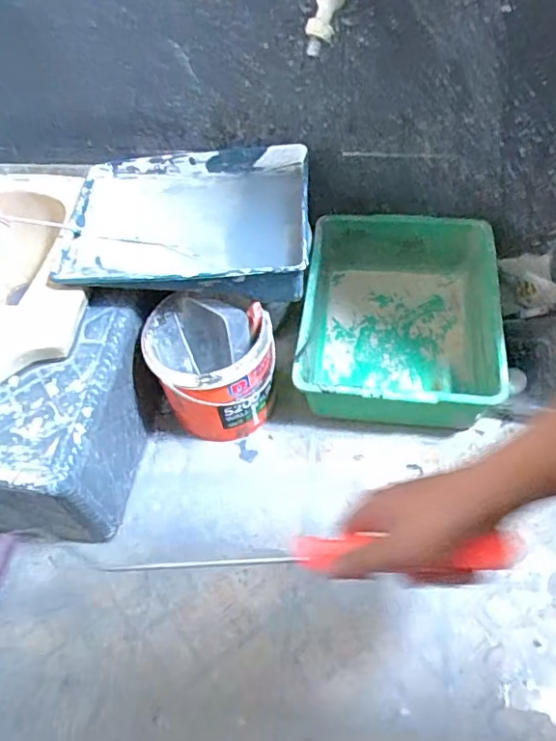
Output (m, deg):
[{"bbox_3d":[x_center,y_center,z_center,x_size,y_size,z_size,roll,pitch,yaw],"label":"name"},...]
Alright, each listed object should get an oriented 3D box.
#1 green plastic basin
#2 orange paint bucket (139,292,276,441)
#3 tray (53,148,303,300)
[{"bbox_3d":[0.204,-0.085,0.944,0.307,0.134,0.389,4,54,8],"label":"green plastic basin"},{"bbox_3d":[-0.099,-0.001,0.867,0.169,0.201,0.173,-3,53,3],"label":"orange paint bucket"},{"bbox_3d":[-0.136,-0.225,0.847,0.348,0.072,0.283,-1,53,5],"label":"tray"}]

